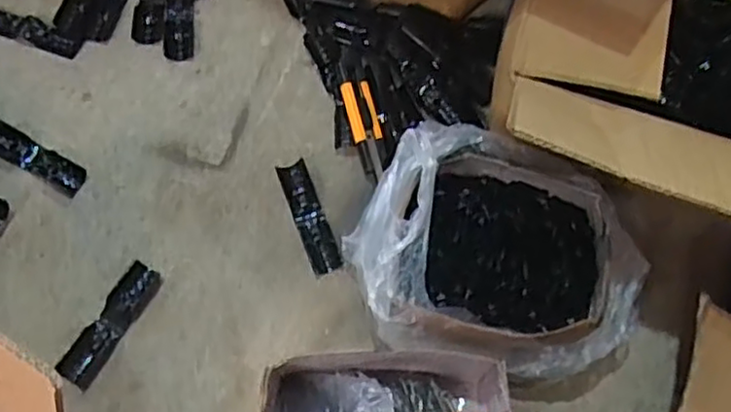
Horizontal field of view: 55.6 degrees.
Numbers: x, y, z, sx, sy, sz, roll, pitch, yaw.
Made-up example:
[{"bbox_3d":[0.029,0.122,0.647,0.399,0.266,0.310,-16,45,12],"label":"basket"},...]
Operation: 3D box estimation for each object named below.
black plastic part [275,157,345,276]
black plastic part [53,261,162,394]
[{"bbox_3d":[-0.059,0.013,0.733,0.032,0.012,0.129,-19,68,-8],"label":"black plastic part"},{"bbox_3d":[-0.252,0.116,0.686,0.035,0.013,0.128,26,69,11],"label":"black plastic part"}]

